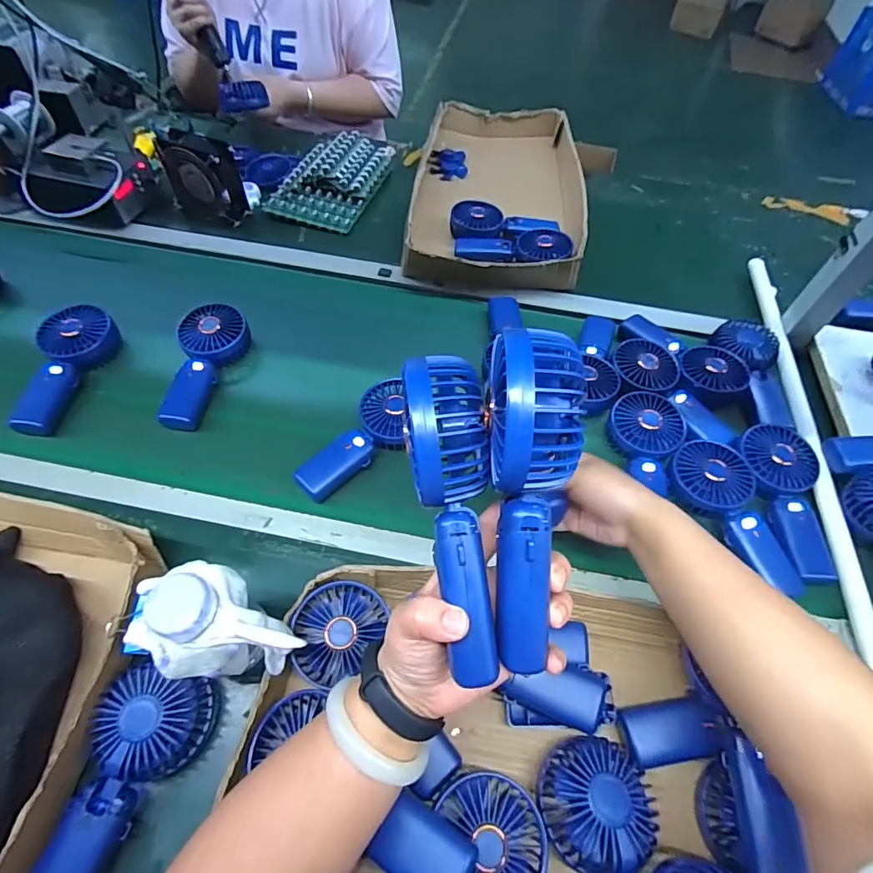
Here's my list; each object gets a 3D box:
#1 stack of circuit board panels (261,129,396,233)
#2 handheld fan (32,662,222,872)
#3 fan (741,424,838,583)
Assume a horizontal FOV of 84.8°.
[{"bbox_3d":[-0.183,-0.491,0.883,0.156,0.045,0.274,18,56,9],"label":"stack of circuit board panels"},{"bbox_3d":[-0.243,0.274,0.362,0.076,0.048,0.174,12,55,5],"label":"handheld fan"},{"bbox_3d":[0.405,0.069,0.540,0.087,0.040,0.181,4,55,-1],"label":"fan"}]

